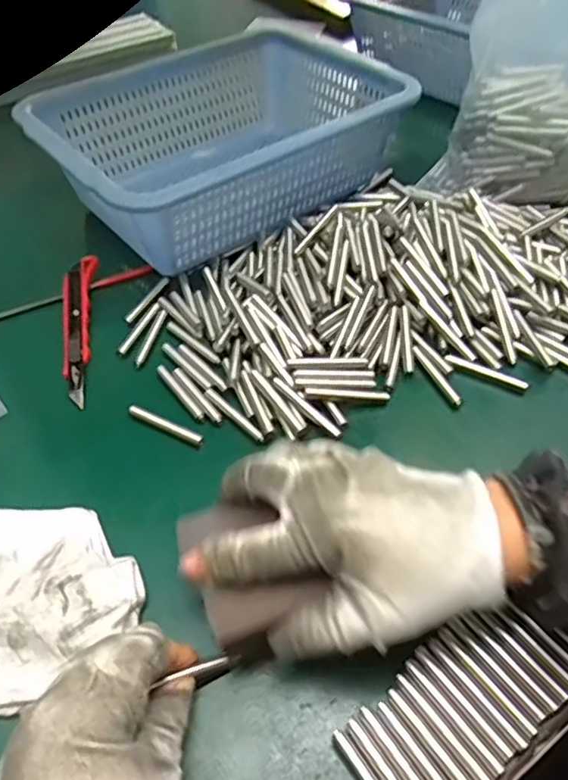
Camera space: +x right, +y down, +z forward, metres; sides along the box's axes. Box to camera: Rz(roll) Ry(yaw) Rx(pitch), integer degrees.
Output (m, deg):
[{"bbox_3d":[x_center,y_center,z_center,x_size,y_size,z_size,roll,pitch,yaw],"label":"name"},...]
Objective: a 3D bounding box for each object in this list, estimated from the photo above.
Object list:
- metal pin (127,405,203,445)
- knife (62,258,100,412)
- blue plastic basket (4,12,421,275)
[{"bbox_3d":[-0.079,0.022,0.399,0.057,0.006,0.006,23,55,20],"label":"metal pin"},{"bbox_3d":[-0.158,-0.050,0.465,0.024,0.011,0.153,-9,50,-5],"label":"knife"},{"bbox_3d":[-0.061,-0.236,0.576,0.312,0.099,0.232,-31,56,-22],"label":"blue plastic basket"}]

